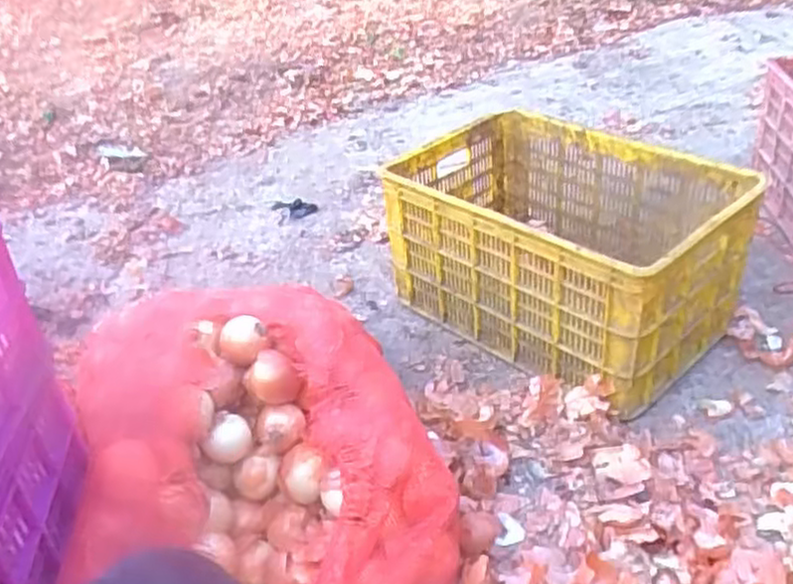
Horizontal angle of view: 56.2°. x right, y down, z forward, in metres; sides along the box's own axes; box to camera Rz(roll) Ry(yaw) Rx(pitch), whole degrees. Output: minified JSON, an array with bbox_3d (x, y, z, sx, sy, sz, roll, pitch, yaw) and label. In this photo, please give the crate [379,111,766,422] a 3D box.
[{"bbox_3d":[0.284,-0.079,1.286,0.528,0.278,0.367,28,48,37],"label":"crate"}]

